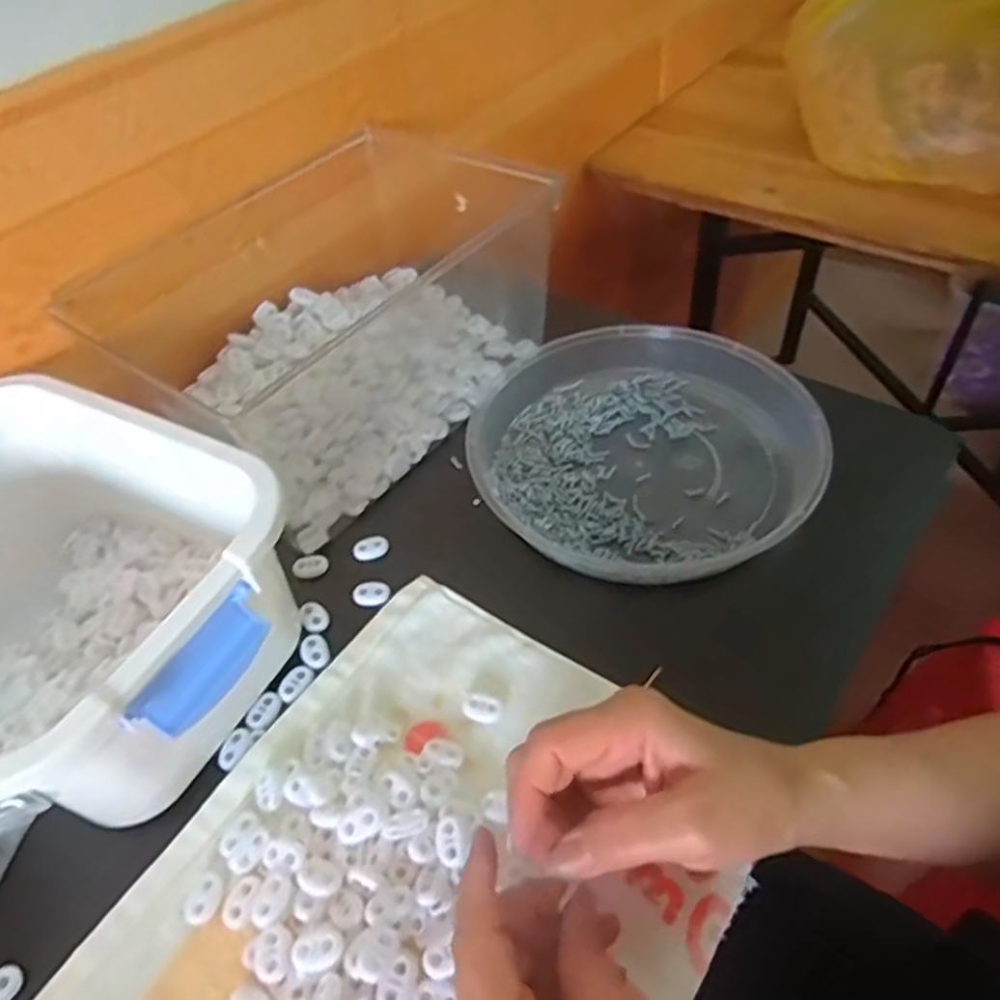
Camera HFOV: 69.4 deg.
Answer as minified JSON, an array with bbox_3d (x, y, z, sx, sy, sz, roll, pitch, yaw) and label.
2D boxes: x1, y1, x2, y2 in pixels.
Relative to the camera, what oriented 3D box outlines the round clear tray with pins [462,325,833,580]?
[{"bbox_3d":[0.093,-0.043,0.497,0.228,0.054,0.212,-3,49,3],"label":"round clear tray with pins"}]

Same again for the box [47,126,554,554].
[{"bbox_3d":[-0.105,-0.150,0.553,0.217,0.129,0.335,25,55,25],"label":"box"}]

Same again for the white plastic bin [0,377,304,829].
[{"bbox_3d":[-0.242,0.049,0.388,0.249,0.116,0.186,20,54,22],"label":"white plastic bin"}]

